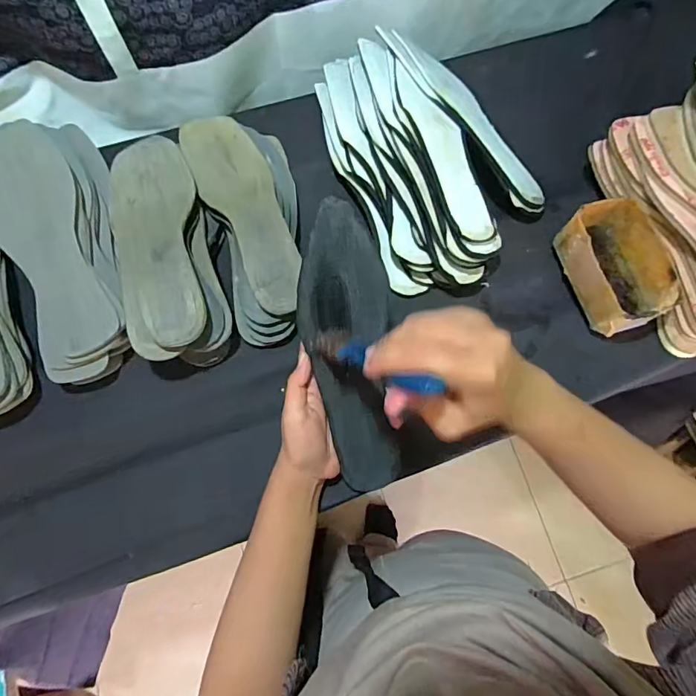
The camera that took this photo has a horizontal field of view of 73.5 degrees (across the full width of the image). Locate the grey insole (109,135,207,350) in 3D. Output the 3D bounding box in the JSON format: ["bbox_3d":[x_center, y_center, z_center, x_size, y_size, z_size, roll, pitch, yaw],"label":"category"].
[{"bbox_3d":[-0.189,-0.108,0.451,0.082,0.018,0.234,-13,66,-1],"label":"grey insole"}]

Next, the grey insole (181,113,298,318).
[{"bbox_3d":[-0.104,-0.144,0.480,0.074,0.013,0.241,-22,74,-9],"label":"grey insole"}]

